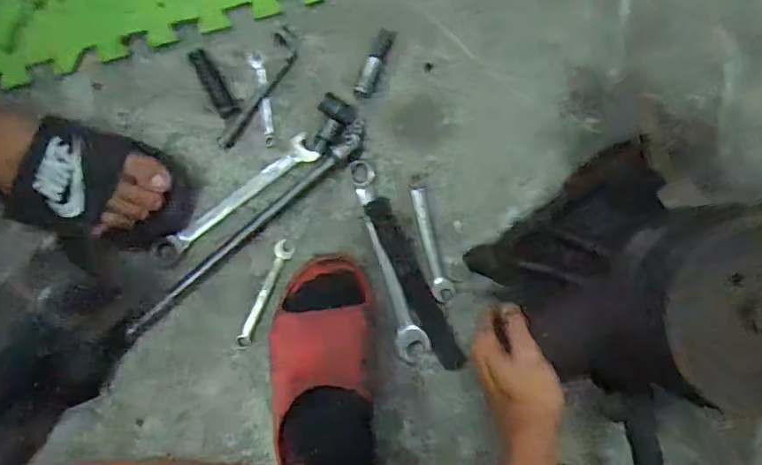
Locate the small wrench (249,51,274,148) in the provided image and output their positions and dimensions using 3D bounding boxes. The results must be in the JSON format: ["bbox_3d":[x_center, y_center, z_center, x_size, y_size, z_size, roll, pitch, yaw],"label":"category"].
[{"bbox_3d":[-0.132,-0.151,0.594,0.015,0.004,0.105,-11,88,-2],"label":"small wrench"}]

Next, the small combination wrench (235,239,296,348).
[{"bbox_3d":[-0.130,0.069,0.585,0.021,0.005,0.123,24,87,0],"label":"small combination wrench"}]

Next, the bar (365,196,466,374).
[{"bbox_3d":[0.038,0.057,0.586,0.032,0.004,0.204,-26,88,-2],"label":"bar"}]

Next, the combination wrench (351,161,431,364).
[{"bbox_3d":[0.010,0.030,0.585,0.034,0.006,0.226,-16,88,-2],"label":"combination wrench"}]

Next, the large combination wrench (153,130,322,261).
[{"bbox_3d":[-0.162,-0.038,0.584,0.205,0.012,0.035,-36,89,-3],"label":"large combination wrench"}]

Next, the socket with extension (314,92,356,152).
[{"bbox_3d":[-0.055,-0.119,0.586,0.038,0.017,0.064,26,87,0],"label":"socket with extension"}]

